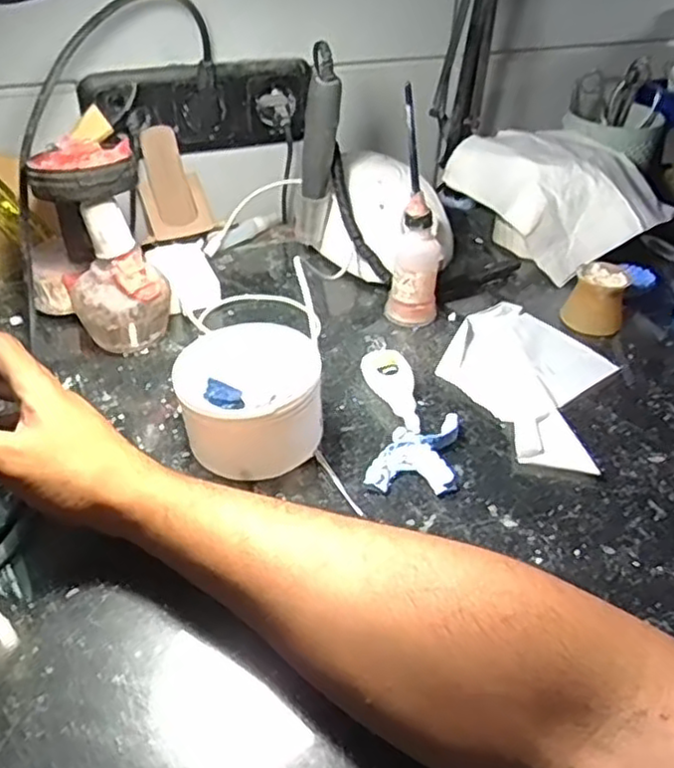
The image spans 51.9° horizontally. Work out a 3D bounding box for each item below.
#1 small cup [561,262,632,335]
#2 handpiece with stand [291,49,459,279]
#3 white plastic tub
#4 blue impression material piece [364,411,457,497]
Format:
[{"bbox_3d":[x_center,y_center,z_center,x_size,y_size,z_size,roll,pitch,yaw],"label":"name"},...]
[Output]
[{"bbox_3d":[0.223,-0.075,0.597,0.045,0.047,0.043,2,39,-1],"label":"small cup"},{"bbox_3d":[0.038,-0.190,0.618,0.128,0.175,0.107,30,47,30],"label":"handpiece with stand"},{"bbox_3d":[-0.057,0.012,0.460,0.097,0.059,0.093,2,39,-1],"label":"white plastic tub"},{"bbox_3d":[0.052,0.044,0.467,0.057,0.013,0.070,7,39,6],"label":"blue impression material piece"}]

